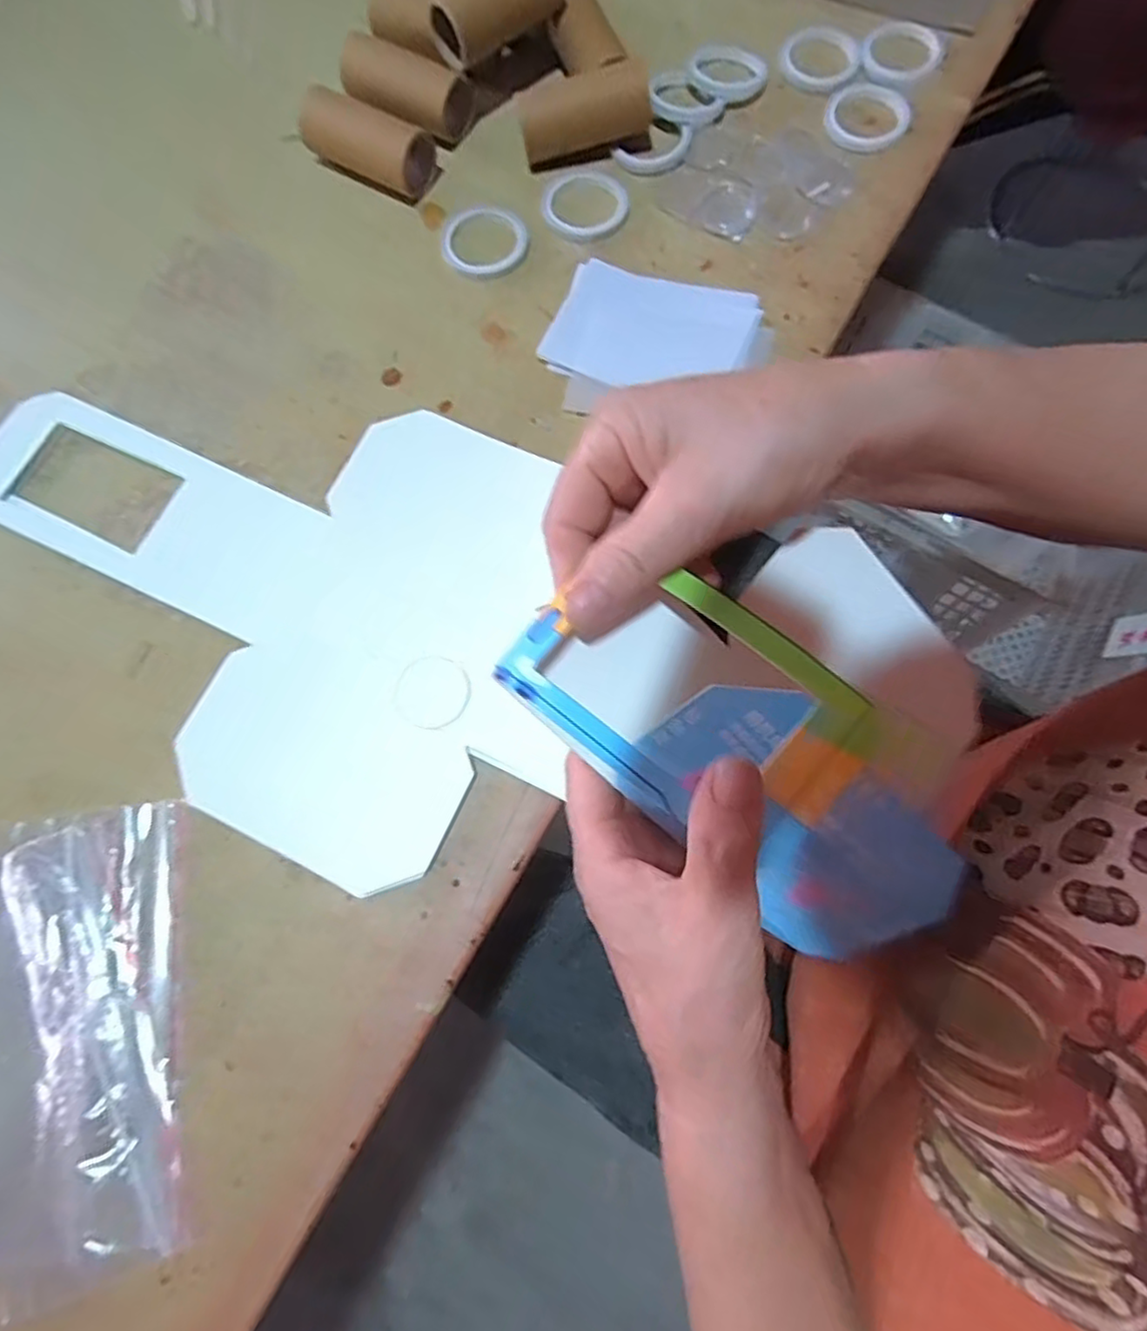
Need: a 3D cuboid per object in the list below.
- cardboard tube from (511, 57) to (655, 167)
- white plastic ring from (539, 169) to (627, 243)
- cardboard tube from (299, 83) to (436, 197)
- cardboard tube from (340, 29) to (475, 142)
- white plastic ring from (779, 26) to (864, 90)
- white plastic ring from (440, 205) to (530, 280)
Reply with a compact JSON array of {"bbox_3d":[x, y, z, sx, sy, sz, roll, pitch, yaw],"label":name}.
[{"bbox_3d":[0.006,-0.302,0.369,0.070,0.036,0.028,-17,75,-3],"label":"cardboard tube"},{"bbox_3d":[0.008,-0.258,0.374,0.046,0.006,0.047,0,75,1],"label":"white plastic ring"},{"bbox_3d":[-0.117,-0.296,0.381,0.077,0.030,0.030,30,78,9],"label":"cardboard tube"},{"bbox_3d":[-0.096,-0.327,0.380,0.072,0.030,0.028,20,77,6],"label":"cardboard tube"},{"bbox_3d":[0.147,-0.365,0.400,0.045,0.006,0.052,16,76,5],"label":"white plastic ring"},{"bbox_3d":[-0.049,-0.235,0.372,0.047,0.006,0.048,0,75,1],"label":"white plastic ring"}]

